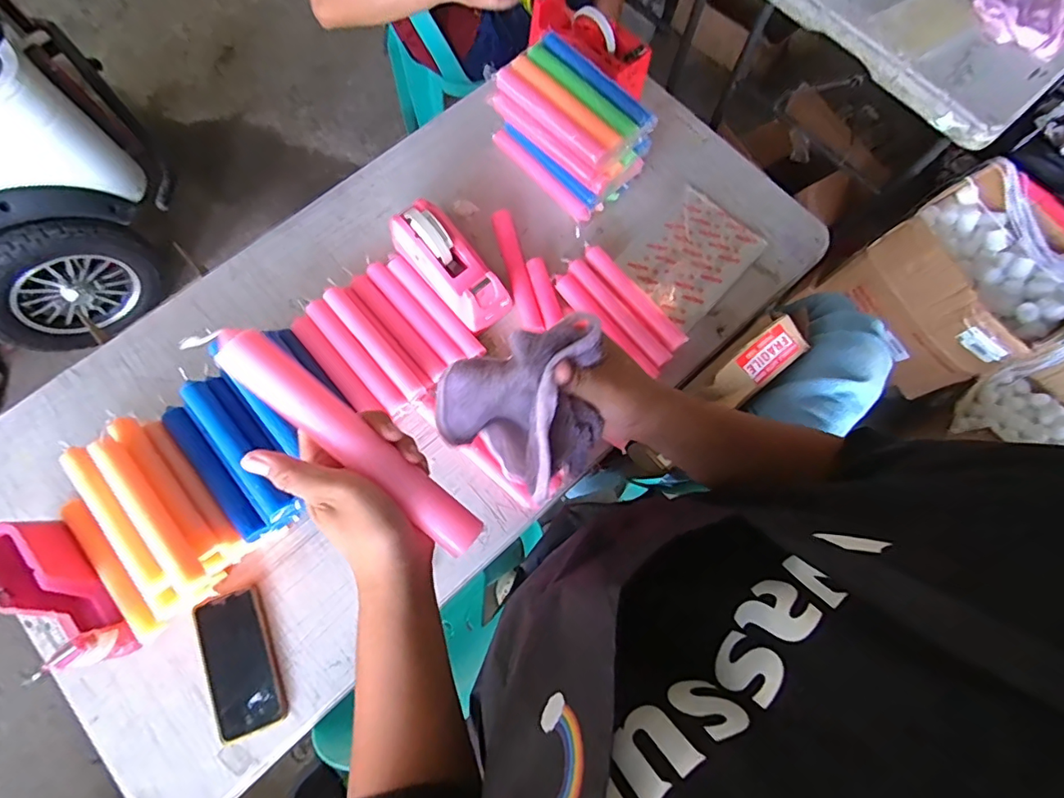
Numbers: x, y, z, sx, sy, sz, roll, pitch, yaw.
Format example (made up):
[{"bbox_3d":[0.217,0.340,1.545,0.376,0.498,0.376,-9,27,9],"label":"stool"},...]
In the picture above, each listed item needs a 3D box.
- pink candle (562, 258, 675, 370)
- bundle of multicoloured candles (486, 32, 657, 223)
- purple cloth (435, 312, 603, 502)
[{"bbox_3d":[0.117,-0.127,0.725,0.025,0.022,0.207,-39,80,-10],"label":"pink candle"},{"bbox_3d":[0.052,-0.383,0.730,0.111,0.129,0.200,-44,80,-11],"label":"bundle of multicoloured candles"},{"bbox_3d":[-0.004,0.009,0.319,0.108,0.059,0.097,-14,76,-5],"label":"purple cloth"}]

